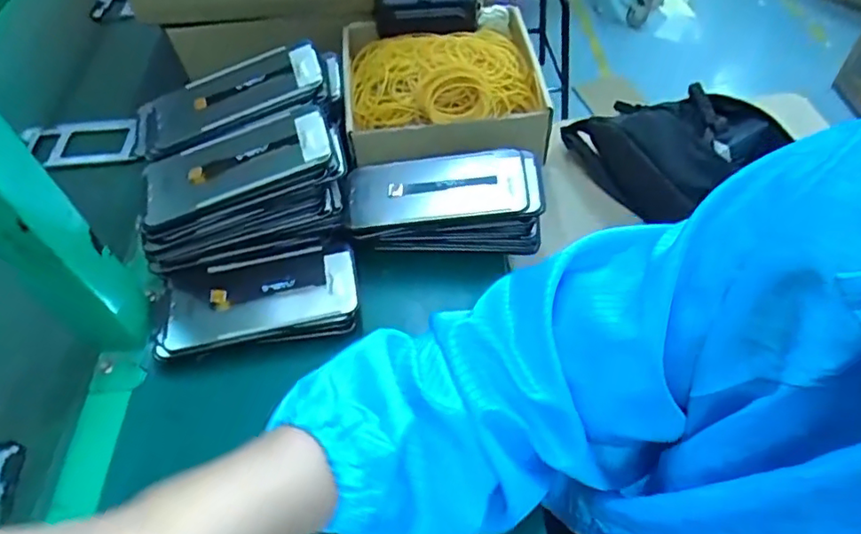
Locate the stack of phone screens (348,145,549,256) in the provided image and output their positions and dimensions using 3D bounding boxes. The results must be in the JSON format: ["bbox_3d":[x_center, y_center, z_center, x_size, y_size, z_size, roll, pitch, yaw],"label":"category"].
[{"bbox_3d":[0.011,-0.057,0.516,0.168,0.059,0.075,-2,52,2],"label":"stack of phone screens"}]

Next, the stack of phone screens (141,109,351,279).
[{"bbox_3d":[-0.159,-0.064,0.491,0.182,0.090,0.077,-18,54,-10],"label":"stack of phone screens"}]

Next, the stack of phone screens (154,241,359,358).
[{"bbox_3d":[-0.143,0.024,0.484,0.162,0.028,0.091,-7,52,-2],"label":"stack of phone screens"}]

